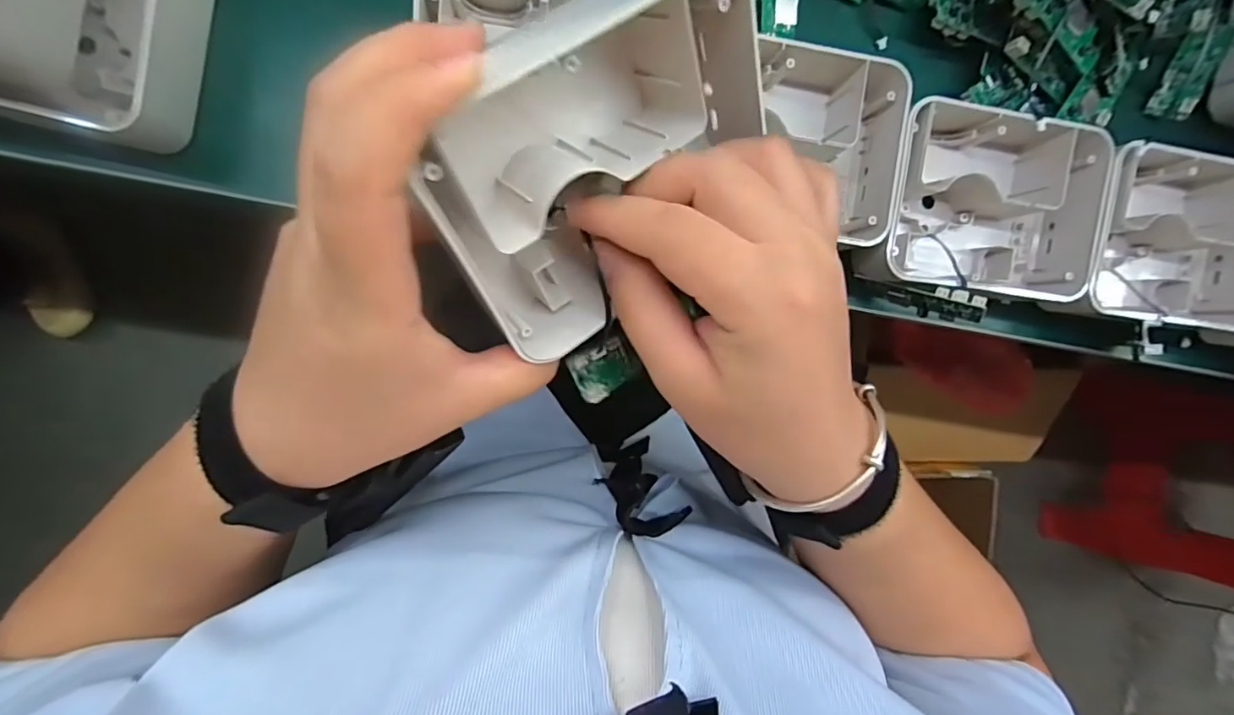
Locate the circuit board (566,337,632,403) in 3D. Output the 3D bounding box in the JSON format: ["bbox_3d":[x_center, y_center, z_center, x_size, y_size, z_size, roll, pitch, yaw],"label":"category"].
[{"bbox_3d":[-0.006,0.005,0.246,0.028,0.006,0.023,-25,107,-21],"label":"circuit board"}]

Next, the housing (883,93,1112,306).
[{"bbox_3d":[0.215,-0.089,0.321,0.129,0.051,0.102,5,93,-7],"label":"housing"}]

